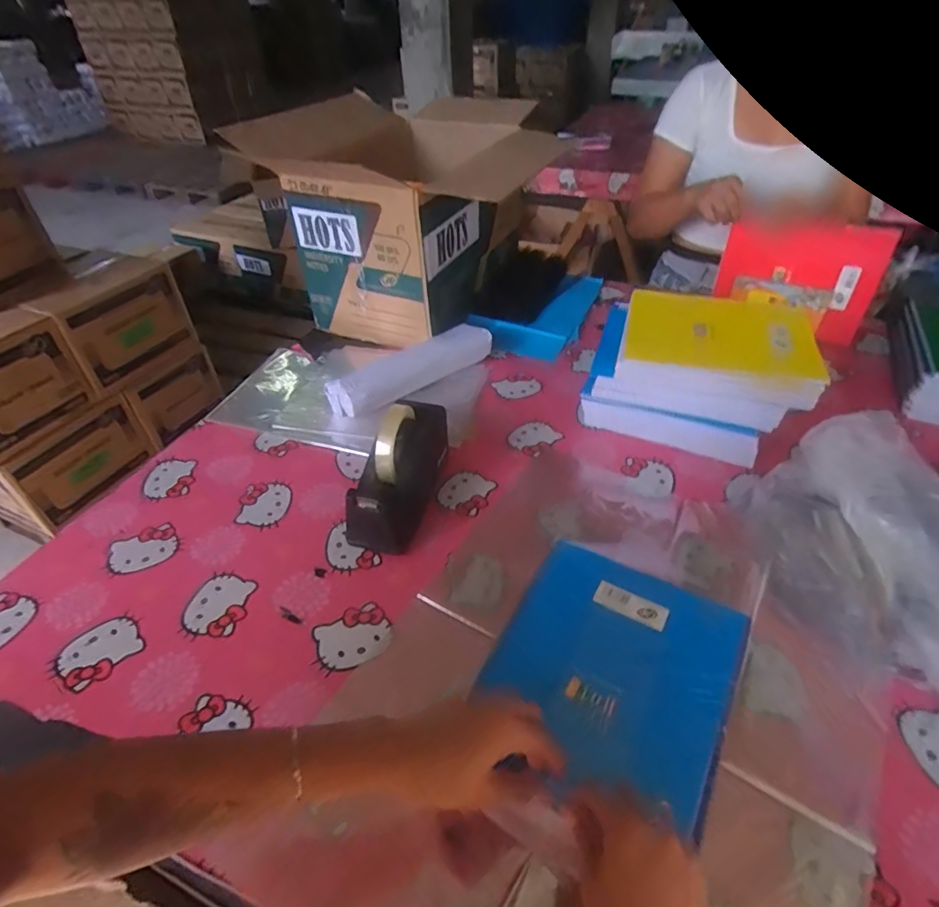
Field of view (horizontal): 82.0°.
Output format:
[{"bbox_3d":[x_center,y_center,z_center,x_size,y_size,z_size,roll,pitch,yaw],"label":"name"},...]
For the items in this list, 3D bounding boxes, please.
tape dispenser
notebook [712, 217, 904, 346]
[{"bbox_3d":[-0.094,0.012,0.703,0.084,0.130,0.193,10,42,13],"label":"tape dispenser"},{"bbox_3d":[0.585,-0.312,0.969,0.252,0.185,0.009,15,32,15],"label":"notebook"}]

